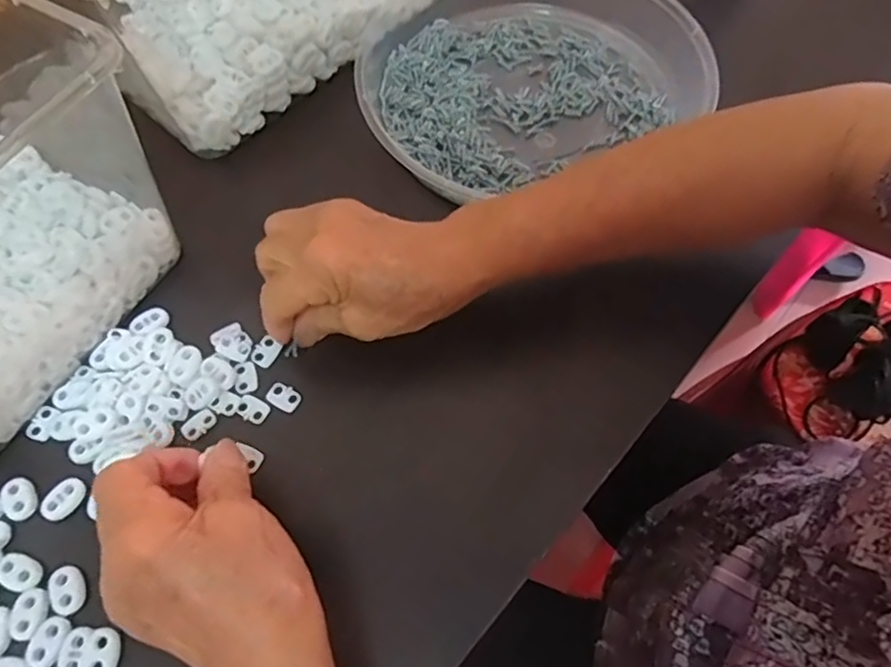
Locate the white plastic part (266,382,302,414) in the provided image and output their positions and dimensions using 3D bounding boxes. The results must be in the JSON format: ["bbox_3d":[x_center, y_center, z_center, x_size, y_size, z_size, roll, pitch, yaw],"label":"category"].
[{"bbox_3d":[-0.091,0.035,0.344,0.019,0.004,0.014,25,67,12],"label":"white plastic part"}]

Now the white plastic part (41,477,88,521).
[{"bbox_3d":[-0.197,0.085,0.317,0.017,0.004,0.022,30,68,15],"label":"white plastic part"}]

